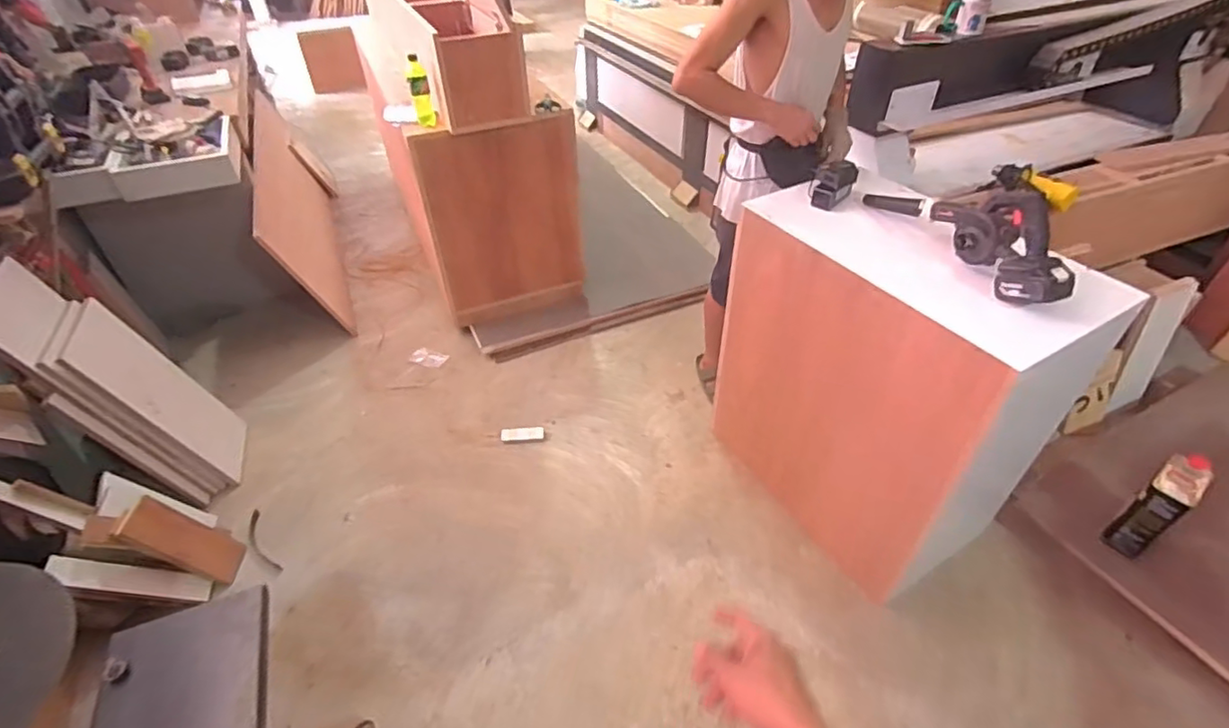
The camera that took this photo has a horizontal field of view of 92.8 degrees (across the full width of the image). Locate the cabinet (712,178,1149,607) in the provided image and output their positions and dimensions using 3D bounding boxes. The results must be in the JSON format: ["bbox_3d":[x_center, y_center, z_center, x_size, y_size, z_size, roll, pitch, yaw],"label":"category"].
[{"bbox_3d":[0.695,0.021,1.592,0.490,0.834,0.743,-22,46,-22],"label":"cabinet"}]

